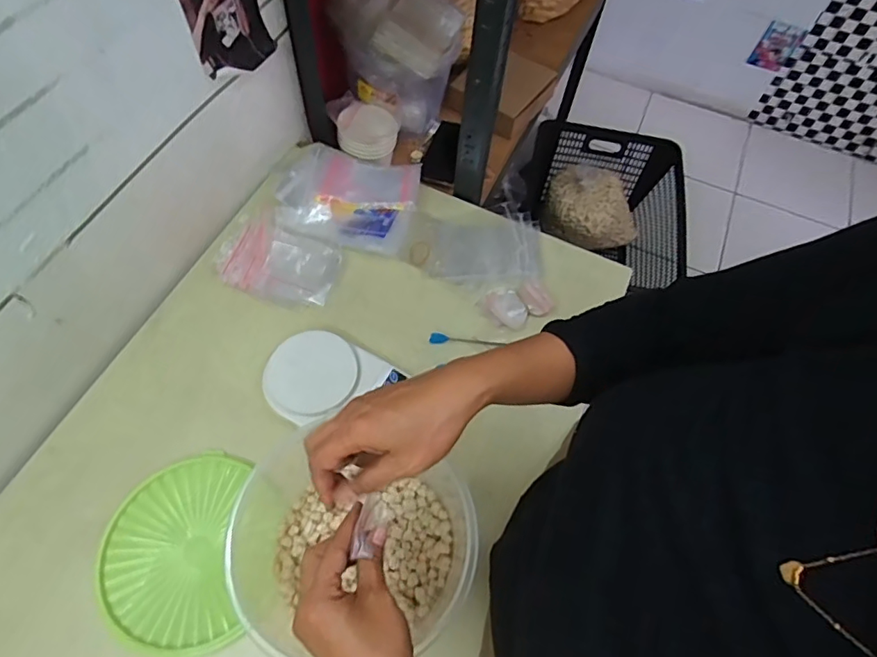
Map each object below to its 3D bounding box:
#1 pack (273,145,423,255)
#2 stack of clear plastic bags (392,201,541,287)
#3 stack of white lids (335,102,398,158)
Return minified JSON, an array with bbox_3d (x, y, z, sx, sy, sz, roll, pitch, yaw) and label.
[{"bbox_3d":[-0.132,-0.207,0.822,0.196,0.047,0.170,16,63,4],"label":"pack"},{"bbox_3d":[0.050,-0.126,0.809,0.217,0.022,0.124,-5,70,-4],"label":"stack of clear plastic bags"},{"bbox_3d":[-0.123,-0.346,0.917,0.103,0.040,0.094,-3,63,-6],"label":"stack of white lids"}]

